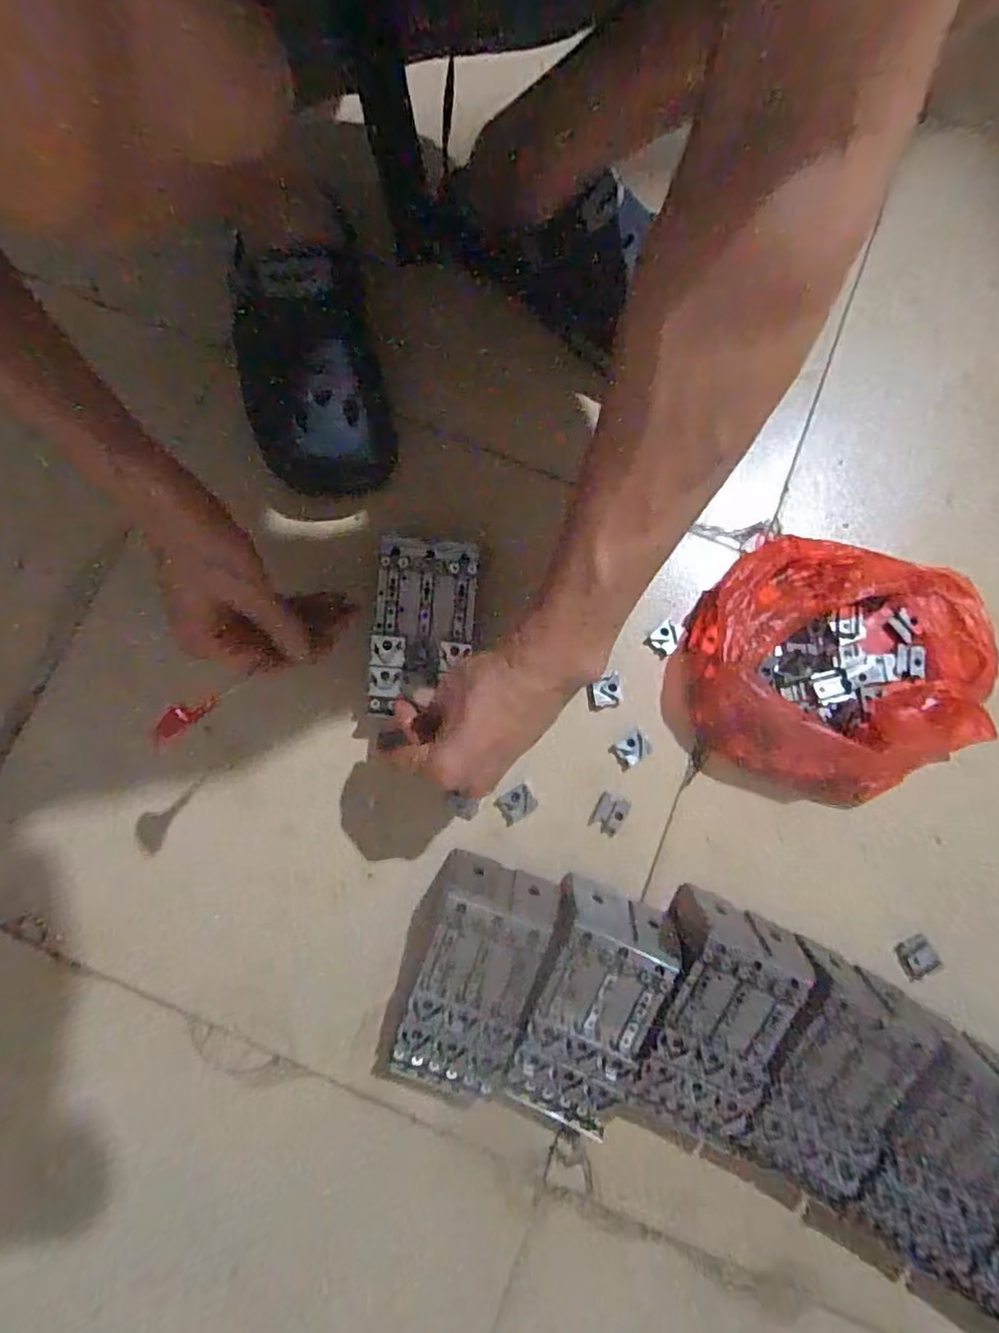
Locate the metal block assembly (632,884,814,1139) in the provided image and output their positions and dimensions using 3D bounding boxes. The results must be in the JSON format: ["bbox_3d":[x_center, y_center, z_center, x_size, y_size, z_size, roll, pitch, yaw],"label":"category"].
[{"bbox_3d":[0.148,0.241,0.423,0.086,0.060,0.149,20,80,4],"label":"metal block assembly"}]

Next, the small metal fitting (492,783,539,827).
[{"bbox_3d":[0.013,0.107,0.472,0.028,0.005,0.023,-32,81,-5],"label":"small metal fitting"}]

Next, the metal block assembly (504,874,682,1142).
[{"bbox_3d":[0.062,0.235,0.422,0.078,0.060,0.147,21,80,4],"label":"metal block assembly"}]

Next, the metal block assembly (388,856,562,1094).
[{"bbox_3d":[-0.021,0.216,0.425,0.090,0.057,0.154,17,80,3],"label":"metal block assembly"}]

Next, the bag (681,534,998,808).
[{"bbox_3d":[0.269,-0.001,0.461,0.233,0.065,0.200,3,79,1],"label":"bag"}]

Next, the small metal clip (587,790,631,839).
[{"bbox_3d":[0.085,0.113,0.470,0.024,0.004,0.031,28,81,5],"label":"small metal clip"}]

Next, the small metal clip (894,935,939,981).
[{"bbox_3d":[0.310,0.216,0.455,0.027,0.010,0.022,-30,81,-5],"label":"small metal clip"}]

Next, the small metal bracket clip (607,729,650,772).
[{"bbox_3d":[0.102,0.065,0.479,0.028,0.004,0.023,-35,81,-6],"label":"small metal bracket clip"}]

